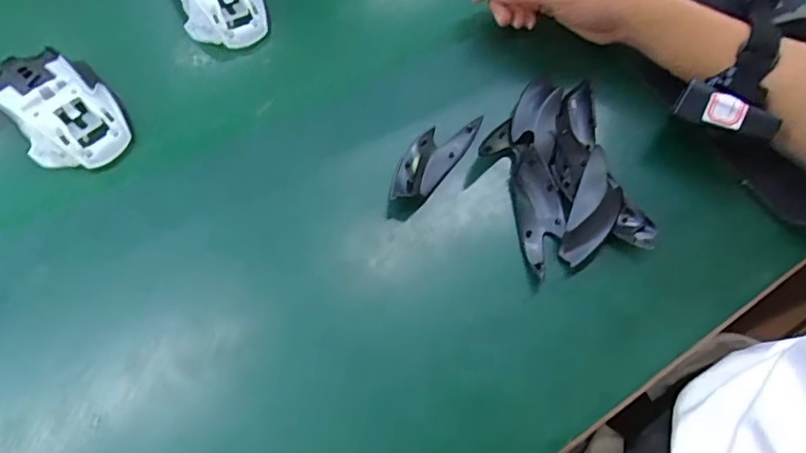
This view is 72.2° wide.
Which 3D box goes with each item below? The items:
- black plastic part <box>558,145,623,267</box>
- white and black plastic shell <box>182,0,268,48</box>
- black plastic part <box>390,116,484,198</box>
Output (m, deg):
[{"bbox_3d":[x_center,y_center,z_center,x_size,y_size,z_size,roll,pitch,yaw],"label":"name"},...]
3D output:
[{"bbox_3d":[0.139,-0.015,0.399,0.032,0.020,0.097,24,63,10],"label":"black plastic part"},{"bbox_3d":[-0.150,-0.190,0.449,0.066,0.036,0.096,-19,64,-13],"label":"white and black plastic shell"},{"bbox_3d":[0.024,-0.052,0.406,0.033,0.017,0.103,37,54,16],"label":"black plastic part"}]

